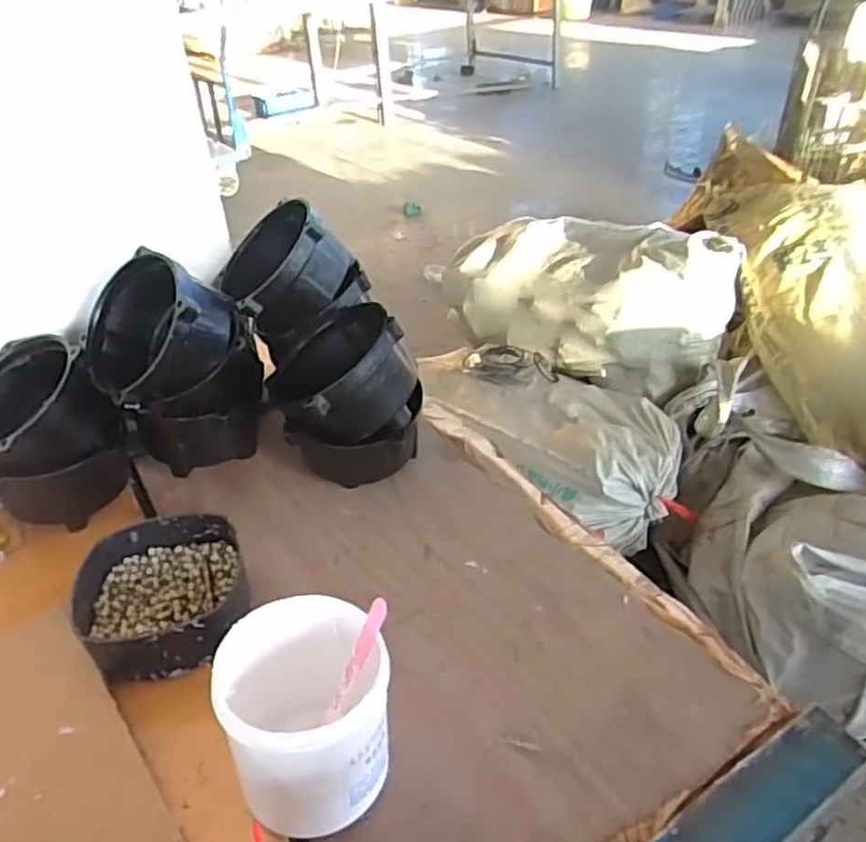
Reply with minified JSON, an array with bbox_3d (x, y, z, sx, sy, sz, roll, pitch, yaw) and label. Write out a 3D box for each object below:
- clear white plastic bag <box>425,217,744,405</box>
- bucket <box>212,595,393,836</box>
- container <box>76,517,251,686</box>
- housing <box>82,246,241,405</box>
[{"bbox_3d":[0.344,-0.314,1.688,0.698,0.292,0.267,24,44,34],"label":"clear white plastic bag"},{"bbox_3d":[-0.068,0.176,0.418,0.088,0.109,0.090,-3,35,2],"label":"bucket"},{"bbox_3d":[-0.204,0.136,0.539,0.121,0.050,0.131,-9,36,-7],"label":"container"},{"bbox_3d":[-0.240,-0.074,0.639,0.127,0.093,0.128,-51,53,8],"label":"housing"}]

